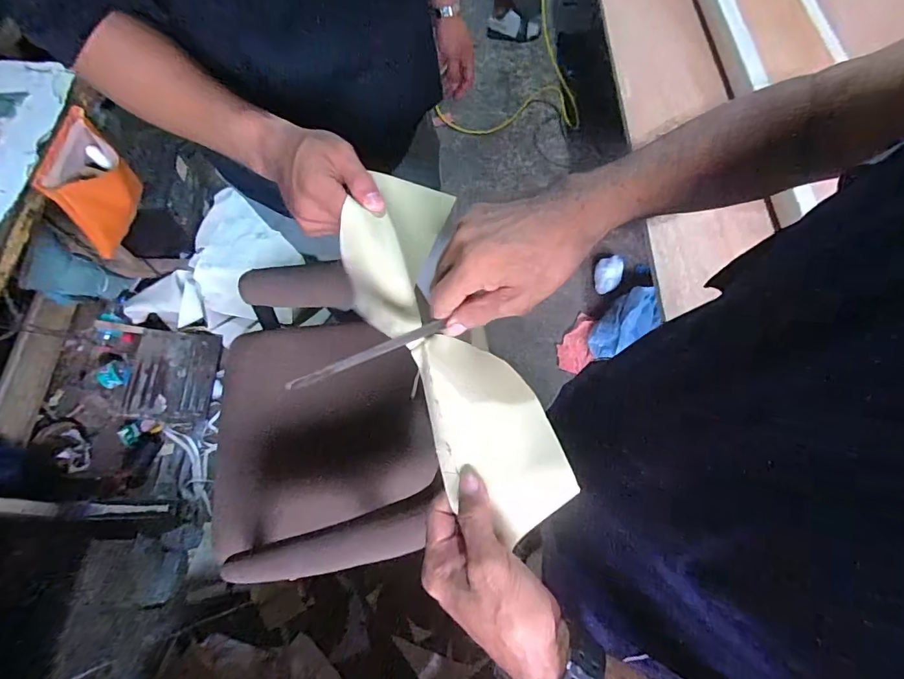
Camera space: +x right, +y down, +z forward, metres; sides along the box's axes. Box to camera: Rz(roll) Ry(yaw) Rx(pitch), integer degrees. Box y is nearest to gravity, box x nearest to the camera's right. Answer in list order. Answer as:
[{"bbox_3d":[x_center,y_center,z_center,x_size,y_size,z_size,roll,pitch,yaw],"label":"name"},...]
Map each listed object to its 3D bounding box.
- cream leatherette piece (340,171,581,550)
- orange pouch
[{"bbox_3d":[-0.006,-0.010,0.380,0.113,0.087,0.334,-22,68,-10],"label":"cream leatherette piece"},{"bbox_3d":[-0.727,-0.306,0.913,0.093,0.181,0.203,19,67,8],"label":"orange pouch"}]

